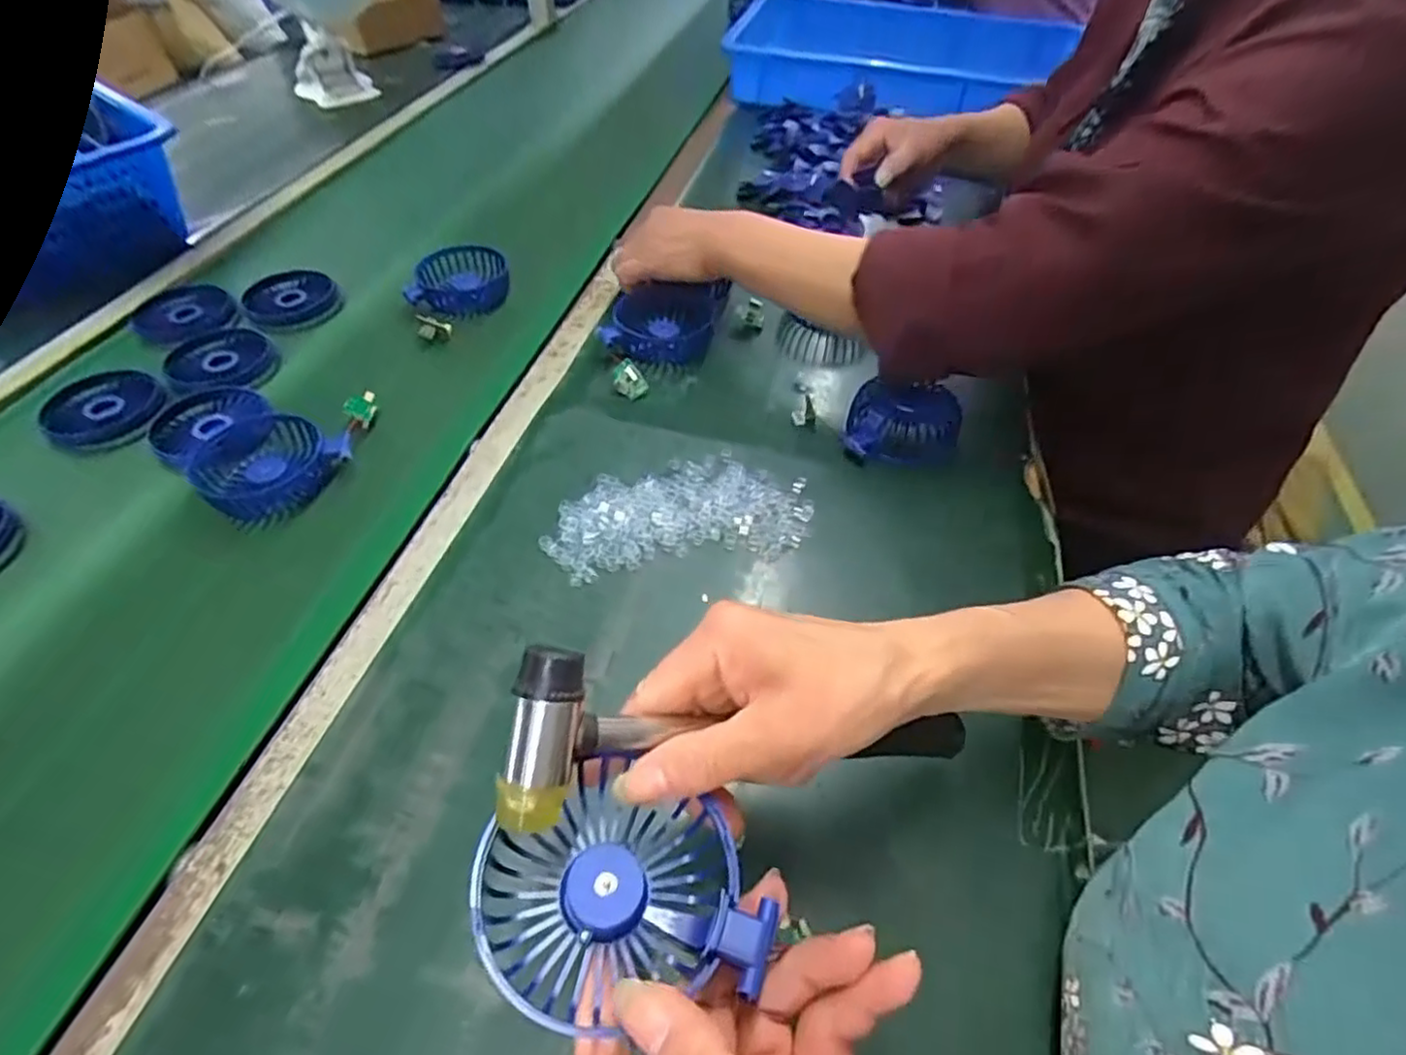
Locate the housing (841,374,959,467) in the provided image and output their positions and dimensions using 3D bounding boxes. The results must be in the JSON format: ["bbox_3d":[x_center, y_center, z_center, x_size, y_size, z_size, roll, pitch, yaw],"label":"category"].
[{"bbox_3d":[0.158,-0.080,0.540,0.091,0.043,0.065,0,49,0],"label":"housing"}]

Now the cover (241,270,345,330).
[{"bbox_3d":[-0.407,-0.228,0.679,0.086,0.022,0.074,-24,53,-19],"label":"cover"}]

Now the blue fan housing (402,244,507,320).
[{"bbox_3d":[-0.245,-0.250,0.691,0.094,0.031,0.094,-7,49,-6],"label":"blue fan housing"}]

